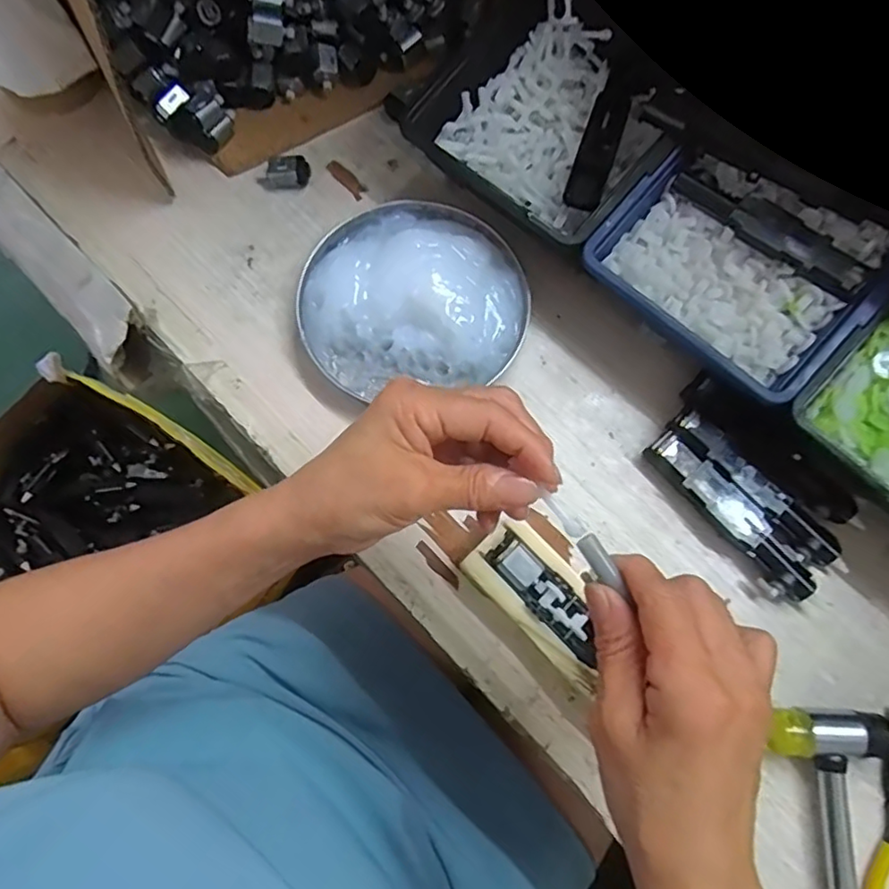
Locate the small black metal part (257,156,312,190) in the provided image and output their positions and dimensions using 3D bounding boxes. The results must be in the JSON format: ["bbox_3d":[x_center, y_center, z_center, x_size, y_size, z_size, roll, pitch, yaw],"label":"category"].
[{"bbox_3d":[-0.112,-0.189,0.413,0.037,0.015,0.017,-4,76,-2],"label":"small black metal part"}]

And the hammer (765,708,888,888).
[{"bbox_3d":[0.204,0.258,0.296,0.060,0.021,0.231,2,76,0],"label":"hammer"}]

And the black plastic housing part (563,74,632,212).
[{"bbox_3d":[0.099,-0.190,0.377,0.023,0.009,0.098,20,76,4],"label":"black plastic housing part"}]

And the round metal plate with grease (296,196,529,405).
[{"bbox_3d":[-0.021,-0.101,0.386,0.140,0.030,0.131,0,76,-1],"label":"round metal plate with grease"}]

